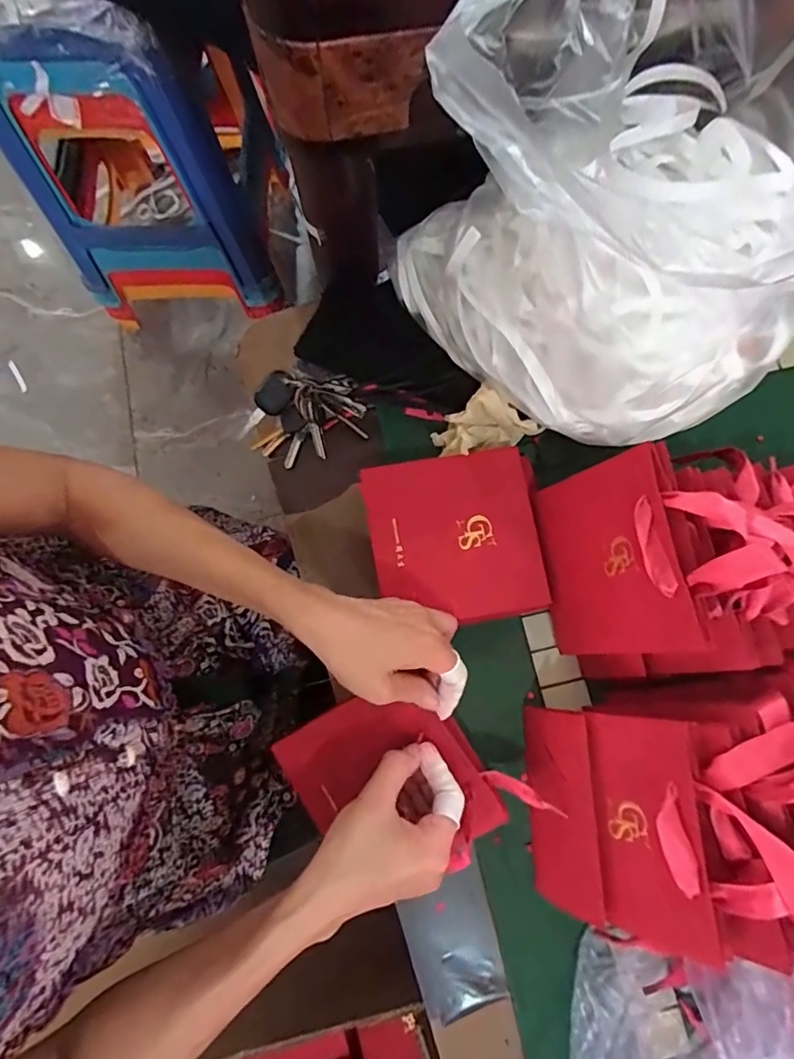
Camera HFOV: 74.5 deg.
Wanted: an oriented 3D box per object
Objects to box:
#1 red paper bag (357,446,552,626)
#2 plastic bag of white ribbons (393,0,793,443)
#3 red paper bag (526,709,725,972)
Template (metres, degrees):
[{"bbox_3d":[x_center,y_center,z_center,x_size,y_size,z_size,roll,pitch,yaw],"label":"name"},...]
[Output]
[{"bbox_3d":[0.051,0.008,0.445,0.141,0.018,0.141,-10,80,-2],"label":"red paper bag"},{"bbox_3d":[0.155,-0.213,0.347,0.240,0.221,0.272,-33,81,-6],"label":"plastic bag of white ribbons"},{"bbox_3d":[0.147,0.205,0.368,0.017,0.127,0.140,4,78,-39],"label":"red paper bag"}]

